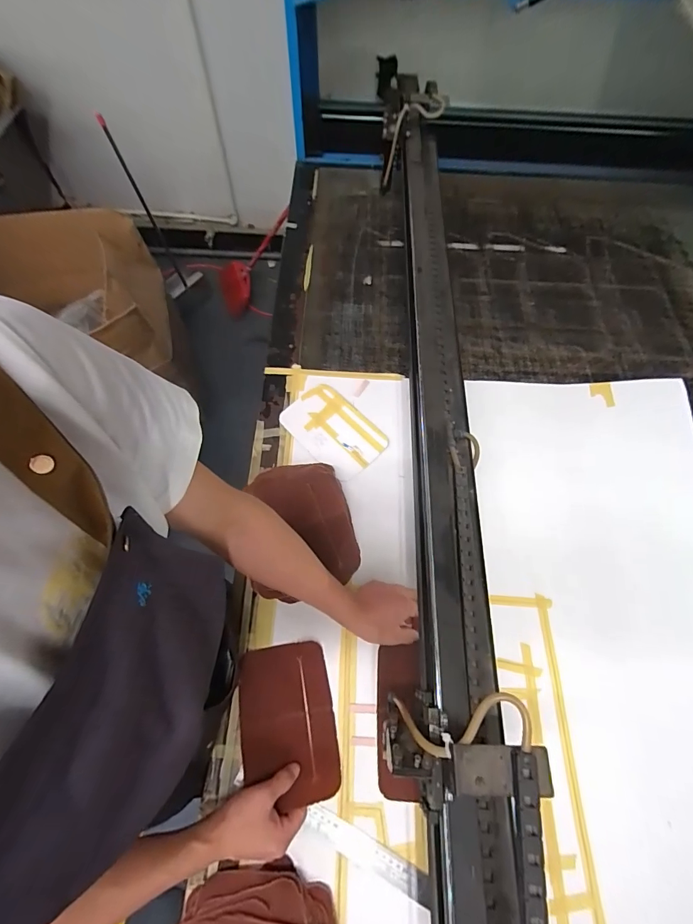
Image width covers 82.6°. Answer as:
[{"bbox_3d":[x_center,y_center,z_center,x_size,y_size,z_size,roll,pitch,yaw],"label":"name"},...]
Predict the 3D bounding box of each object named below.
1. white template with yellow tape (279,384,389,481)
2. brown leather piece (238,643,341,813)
[{"bbox_3d":[-0.025,-0.063,0.776,0.131,0.010,0.196,-40,72,-17],"label":"white template with yellow tape"},{"bbox_3d":[-0.084,0.360,0.551,0.128,0.030,0.184,-9,65,-5],"label":"brown leather piece"}]

